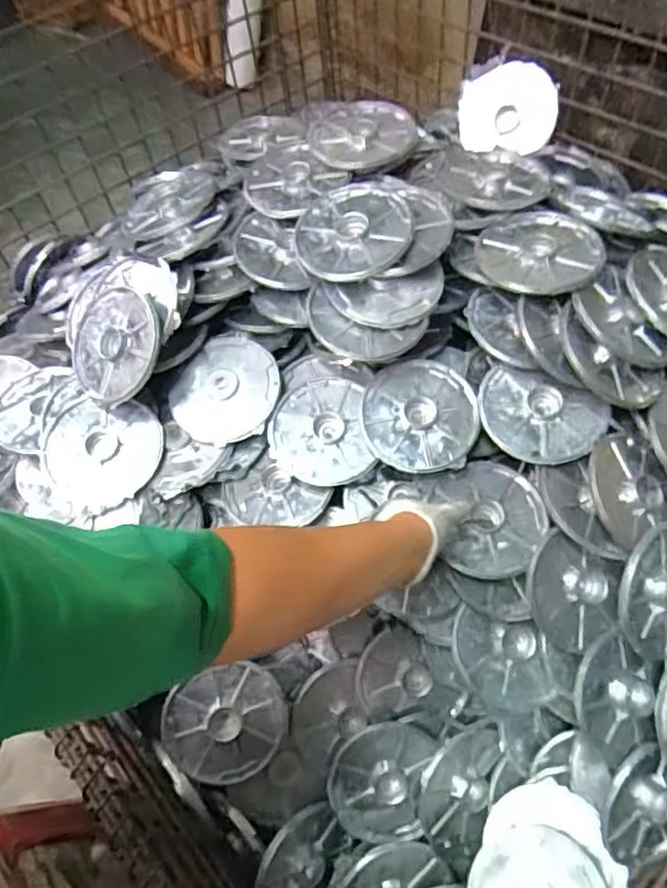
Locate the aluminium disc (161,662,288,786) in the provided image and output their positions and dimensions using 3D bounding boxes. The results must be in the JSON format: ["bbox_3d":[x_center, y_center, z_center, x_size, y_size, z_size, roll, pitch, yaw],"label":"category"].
[{"bbox_3d":[-0.127,0.330,0.704,0.141,0.014,0.126,-5,84,-9],"label":"aluminium disc"}]

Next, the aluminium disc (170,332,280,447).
[{"bbox_3d":[-0.130,-0.066,0.742,0.120,0.017,0.140,32,81,15],"label":"aluminium disc"}]

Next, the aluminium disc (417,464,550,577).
[{"bbox_3d":[0.180,0.083,0.686,0.125,0.024,0.135,-2,55,4],"label":"aluminium disc"}]

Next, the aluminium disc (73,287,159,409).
[{"bbox_3d":[-0.261,-0.114,0.716,0.133,0.018,0.124,-4,81,29],"label":"aluminium disc"}]

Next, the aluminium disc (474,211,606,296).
[{"bbox_3d":[0.241,-0.222,0.701,0.140,0.023,0.132,8,56,11],"label":"aluminium disc"}]

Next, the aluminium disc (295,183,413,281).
[{"bbox_3d":[0.023,-0.253,0.702,0.134,0.015,0.139,-6,62,12],"label":"aluminium disc"}]

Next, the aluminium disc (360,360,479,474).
[{"bbox_3d":[0.102,-0.034,0.713,0.136,0.014,0.136,-1,71,2],"label":"aluminium disc"}]

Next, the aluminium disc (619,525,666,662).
[{"bbox_3d":[0.340,0.146,0.616,0.139,0.118,0.023,-60,24,-10],"label":"aluminium disc"}]

